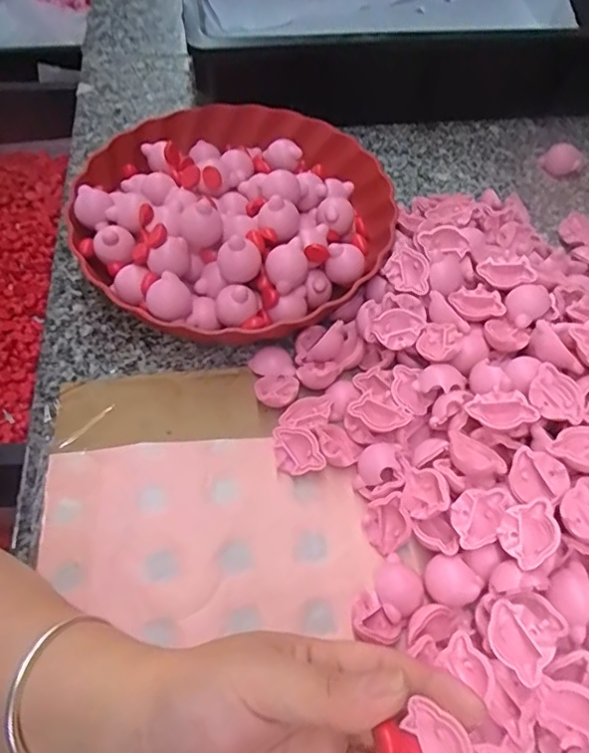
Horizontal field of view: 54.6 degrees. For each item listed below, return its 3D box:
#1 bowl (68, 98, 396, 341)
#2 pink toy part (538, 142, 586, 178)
[{"bbox_3d":[-0.044,-0.135,0.449,0.234,0.068,0.259,-1,55,-3],"label":"bowl"},{"bbox_3d":[0.256,-0.206,0.543,0.039,0.019,0.034,26,58,15],"label":"pink toy part"}]

